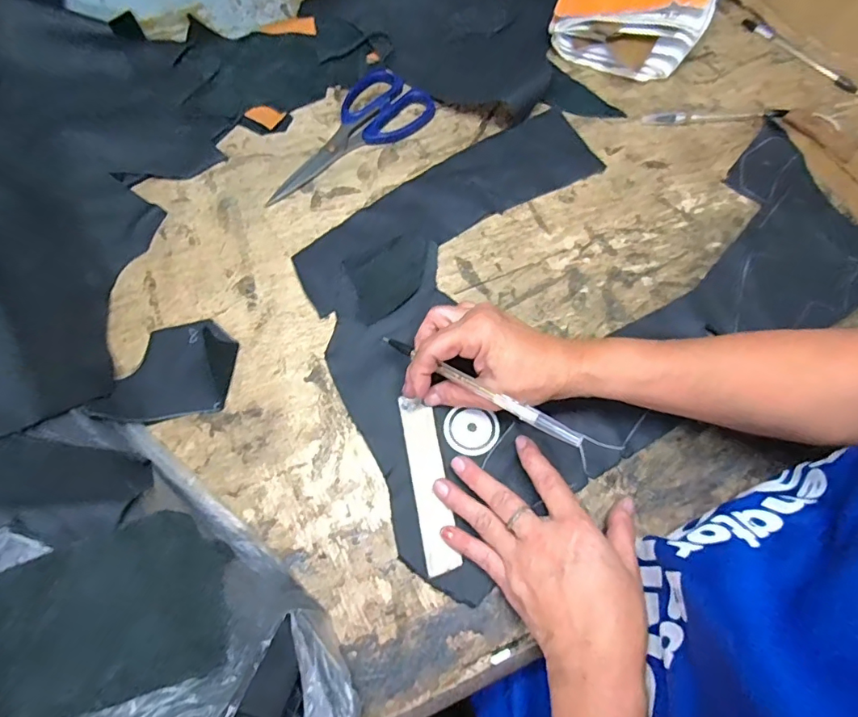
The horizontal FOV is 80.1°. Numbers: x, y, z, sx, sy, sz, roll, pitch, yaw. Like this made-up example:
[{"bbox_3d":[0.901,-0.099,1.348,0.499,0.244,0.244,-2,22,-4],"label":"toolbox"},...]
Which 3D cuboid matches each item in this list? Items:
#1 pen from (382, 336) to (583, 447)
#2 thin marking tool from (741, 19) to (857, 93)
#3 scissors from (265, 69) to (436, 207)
[{"bbox_3d":[0.030,0.018,0.344,0.155,0.010,0.009,27,69,26],"label":"pen"},{"bbox_3d":[0.390,-0.321,0.540,0.010,0.009,0.135,-40,74,-16],"label":"thin marking tool"},{"bbox_3d":[-0.085,-0.213,0.479,0.182,0.014,0.083,-41,74,-16],"label":"scissors"}]

